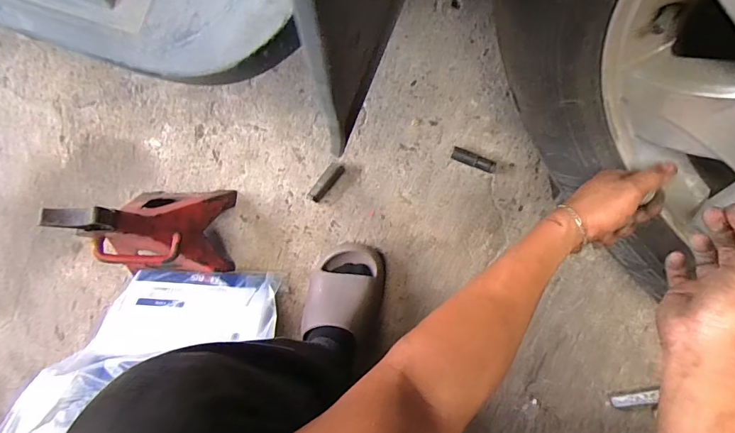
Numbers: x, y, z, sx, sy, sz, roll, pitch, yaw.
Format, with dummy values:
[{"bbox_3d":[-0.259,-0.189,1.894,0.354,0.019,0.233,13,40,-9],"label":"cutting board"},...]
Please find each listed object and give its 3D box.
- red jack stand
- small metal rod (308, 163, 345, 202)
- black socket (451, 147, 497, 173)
[{"bbox_3d":[-0.325,0.016,0.613,0.130,0.281,0.141,-5,84,7],"label":"red jack stand"},{"bbox_3d":[-0.072,-0.061,0.711,0.022,0.017,0.077,42,91,10],"label":"small metal rod"},{"bbox_3d":[0.179,-0.094,0.688,0.074,0.025,0.020,21,88,9],"label":"black socket"}]

